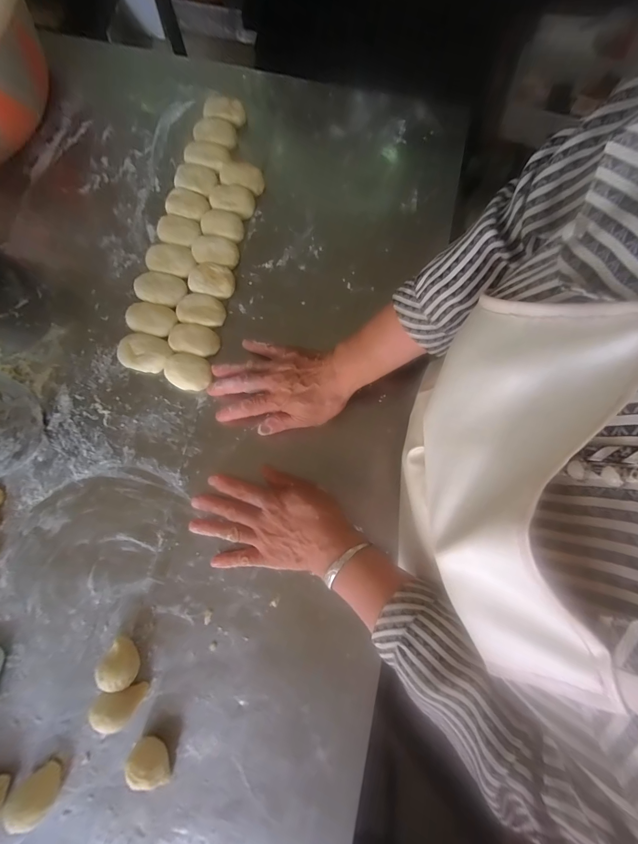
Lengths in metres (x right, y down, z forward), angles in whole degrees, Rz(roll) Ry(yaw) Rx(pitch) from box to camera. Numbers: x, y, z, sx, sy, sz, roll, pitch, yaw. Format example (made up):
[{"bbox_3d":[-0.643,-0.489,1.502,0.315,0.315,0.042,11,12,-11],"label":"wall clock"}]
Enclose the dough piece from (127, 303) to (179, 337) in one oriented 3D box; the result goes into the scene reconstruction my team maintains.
[{"bbox_3d":[-0.223,-0.138,0.470,0.063,0.020,0.042,10,80,1],"label":"dough piece"}]

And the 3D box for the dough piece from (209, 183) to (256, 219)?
[{"bbox_3d":[-0.125,-0.315,0.498,0.064,0.019,0.040,14,80,2],"label":"dough piece"}]

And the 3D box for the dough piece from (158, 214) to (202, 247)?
[{"bbox_3d":[-0.197,-0.267,0.494,0.060,0.017,0.041,13,80,2],"label":"dough piece"}]

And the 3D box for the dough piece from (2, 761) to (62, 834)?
[{"bbox_3d":[-0.298,0.394,0.366,0.045,0.026,0.038,-41,83,-7],"label":"dough piece"}]

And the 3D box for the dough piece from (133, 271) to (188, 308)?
[{"bbox_3d":[-0.217,-0.181,0.476,0.067,0.021,0.044,13,80,2],"label":"dough piece"}]

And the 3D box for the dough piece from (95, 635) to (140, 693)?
[{"bbox_3d":[-0.217,0.267,0.386,0.036,0.037,0.042,20,80,3],"label":"dough piece"}]

